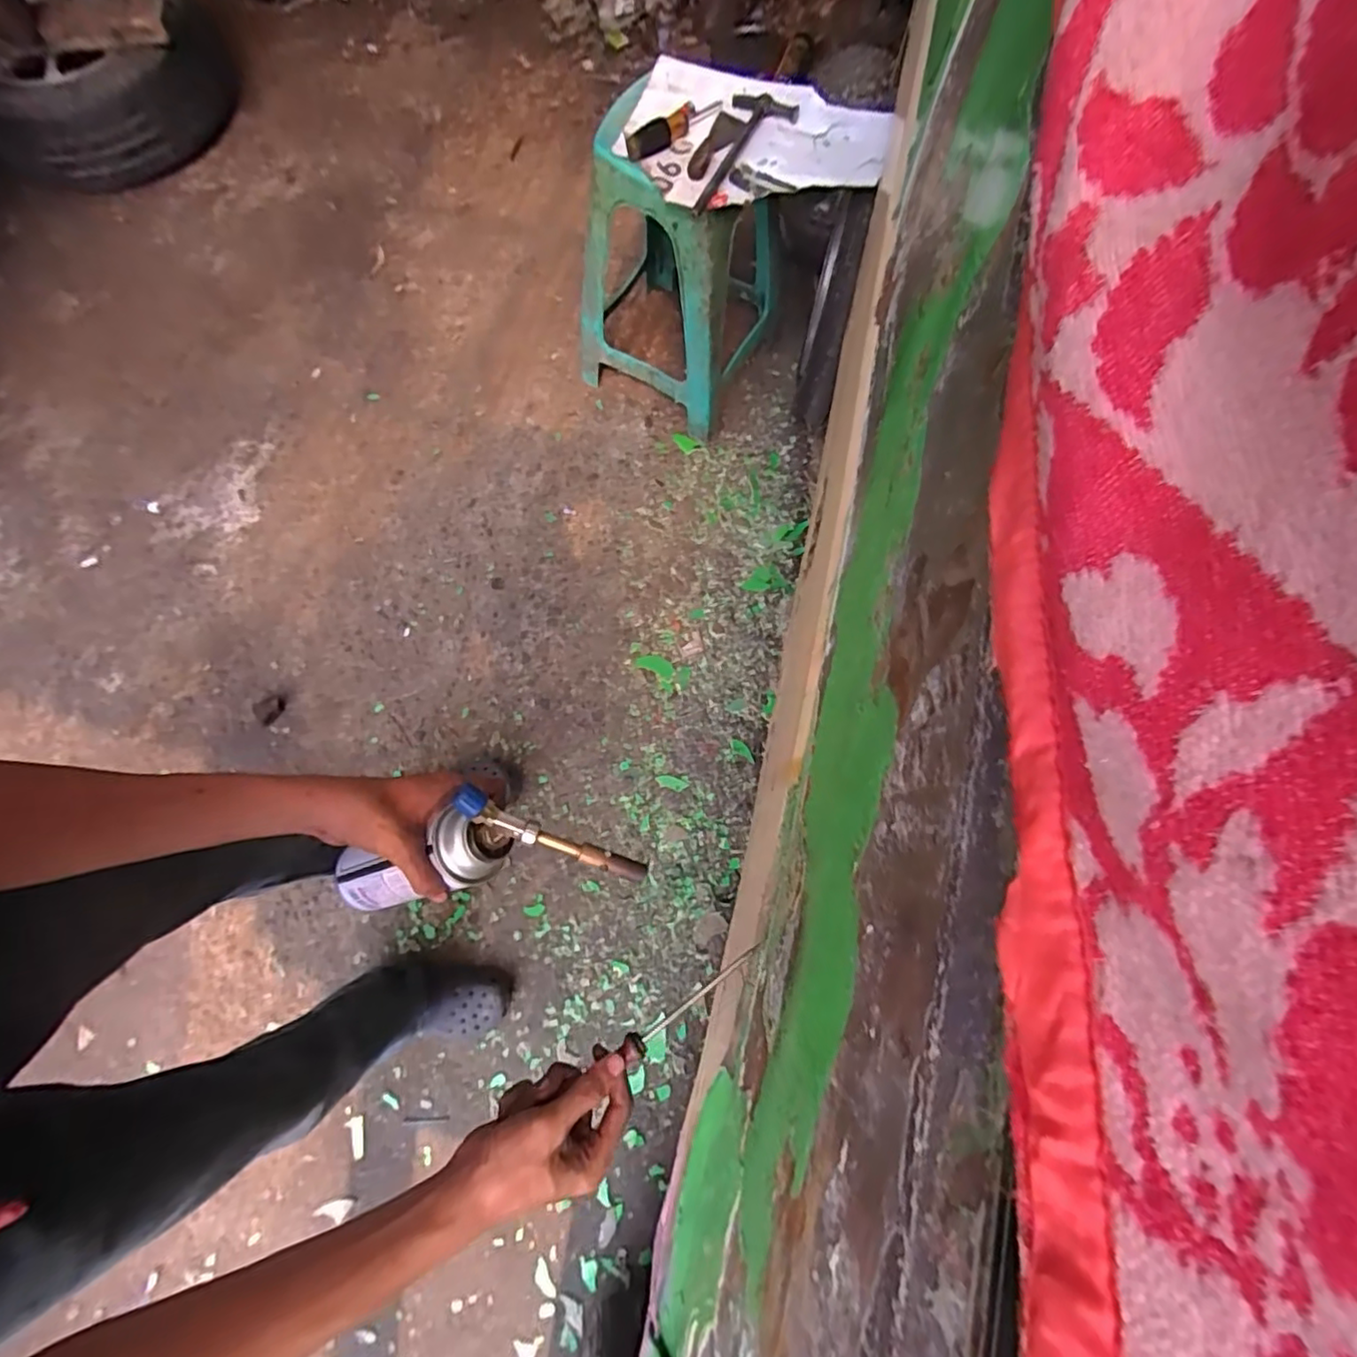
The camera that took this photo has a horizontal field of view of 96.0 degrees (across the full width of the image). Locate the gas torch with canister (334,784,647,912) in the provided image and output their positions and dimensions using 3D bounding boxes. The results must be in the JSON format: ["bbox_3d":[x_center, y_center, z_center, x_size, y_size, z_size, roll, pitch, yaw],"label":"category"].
[{"bbox_3d":[-0.174,0.136,0.474,0.270,0.087,0.079,-16,75,20],"label":"gas torch with canister"}]

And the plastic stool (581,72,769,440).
[{"bbox_3d":[0.006,-0.761,1.152,0.328,0.466,0.314,29,78,7],"label":"plastic stool"}]

